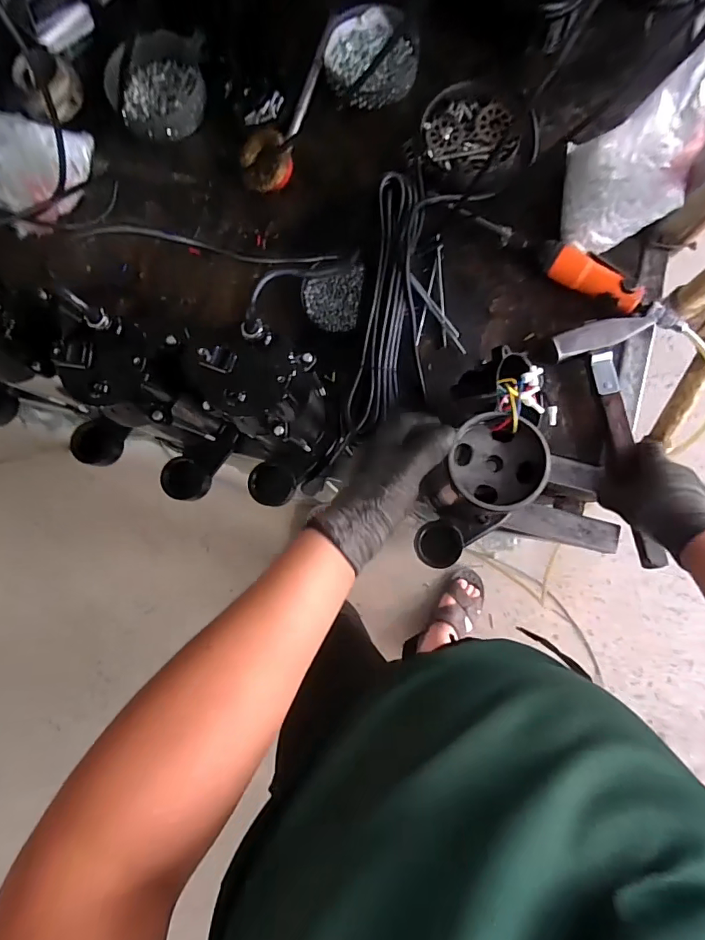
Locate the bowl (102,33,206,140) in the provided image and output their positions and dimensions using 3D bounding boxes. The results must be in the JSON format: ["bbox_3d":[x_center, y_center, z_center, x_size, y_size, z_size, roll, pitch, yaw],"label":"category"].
[{"bbox_3d":[-0.283,-0.566,0.697,0.150,0.032,0.148,0,84,4],"label":"bowl"}]

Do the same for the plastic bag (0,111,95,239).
[{"bbox_3d":[-0.434,-0.418,0.624,0.117,0.129,0.161,25,87,6],"label":"plastic bag"}]

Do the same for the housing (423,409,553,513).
[{"bbox_3d":[0.124,-0.008,0.444,0.102,0.031,0.085,5,85,4],"label":"housing"}]

